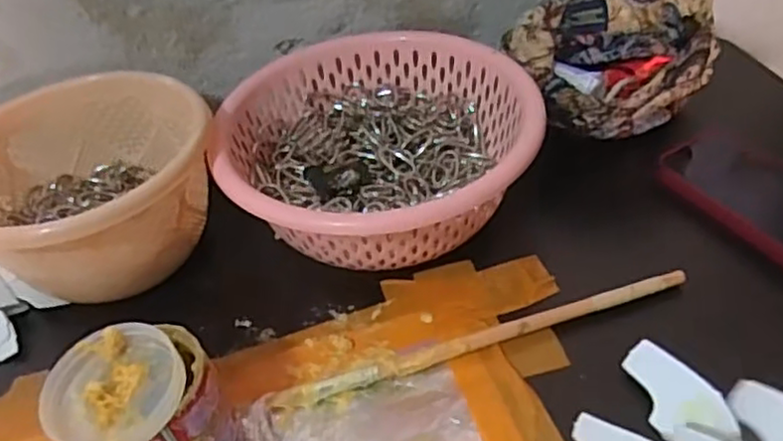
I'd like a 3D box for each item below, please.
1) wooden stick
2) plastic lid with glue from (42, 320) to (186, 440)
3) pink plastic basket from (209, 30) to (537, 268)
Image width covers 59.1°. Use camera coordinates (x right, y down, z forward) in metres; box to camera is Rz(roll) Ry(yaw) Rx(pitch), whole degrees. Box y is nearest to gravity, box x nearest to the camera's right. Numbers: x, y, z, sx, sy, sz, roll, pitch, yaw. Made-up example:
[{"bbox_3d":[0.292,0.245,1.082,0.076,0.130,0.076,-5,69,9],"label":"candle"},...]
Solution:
[{"bbox_3d":[0.057,0.072,0.414,0.259,0.012,0.013,-16,44,-8],"label":"wooden stick"},{"bbox_3d":[-0.134,0.080,0.333,0.068,0.014,0.062,-4,42,4],"label":"plastic lid with glue"},{"bbox_3d":[-0.001,-0.053,0.506,0.191,0.078,0.203,-4,44,4],"label":"pink plastic basket"}]

